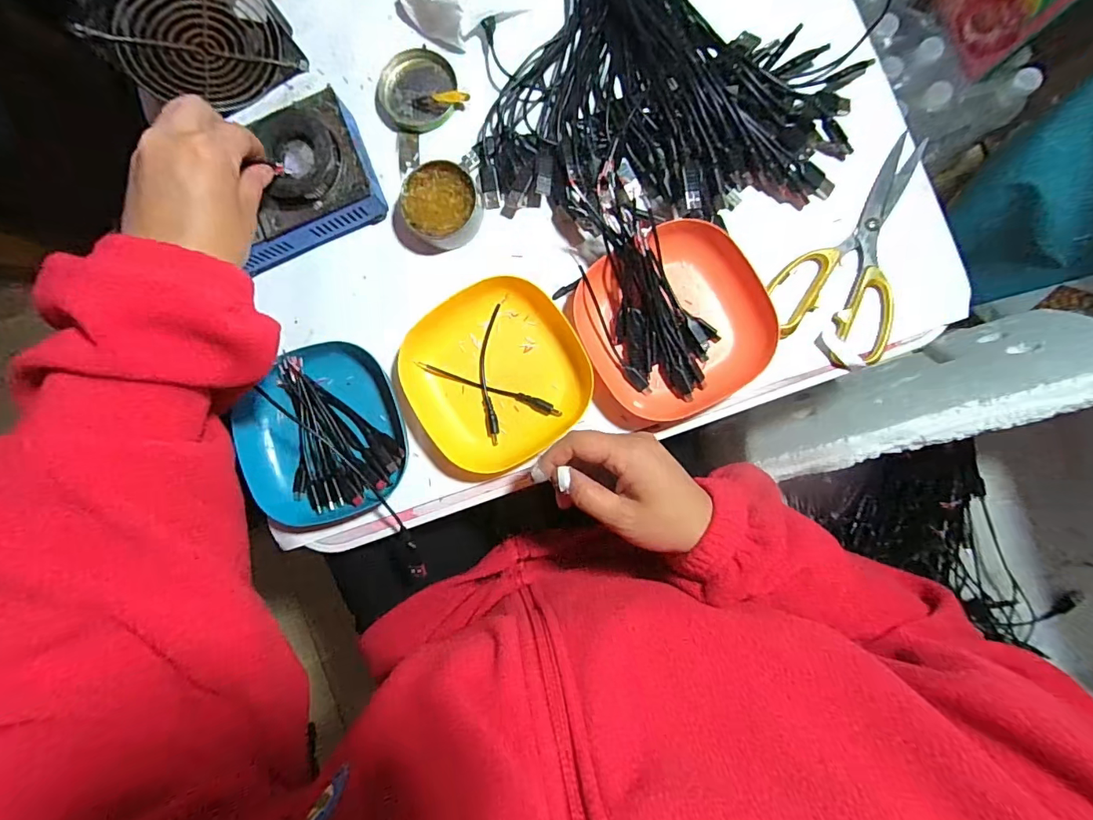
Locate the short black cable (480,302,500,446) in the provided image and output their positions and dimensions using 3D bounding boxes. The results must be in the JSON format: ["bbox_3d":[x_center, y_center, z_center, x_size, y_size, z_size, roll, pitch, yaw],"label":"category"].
[{"bbox_3d":[-0.048,-0.030,0.406,0.018,0.006,0.116,1,91,5],"label":"short black cable"}]

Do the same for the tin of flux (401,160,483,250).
[{"bbox_3d":[-0.087,-0.172,0.404,0.059,0.028,0.069,-28,88,4],"label":"tin of flux"}]

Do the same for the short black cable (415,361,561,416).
[{"bbox_3d":[-0.047,-0.019,0.404,0.126,0.008,0.010,21,92,4],"label":"short black cable"}]

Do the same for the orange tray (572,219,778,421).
[{"bbox_3d":[0.101,-0.069,0.383,0.134,0.028,0.138,-31,88,4],"label":"orange tray"}]

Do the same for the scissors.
[{"bbox_3d":[0.260,-0.123,0.383,0.098,0.019,0.178,37,93,3],"label":"scissors"}]

